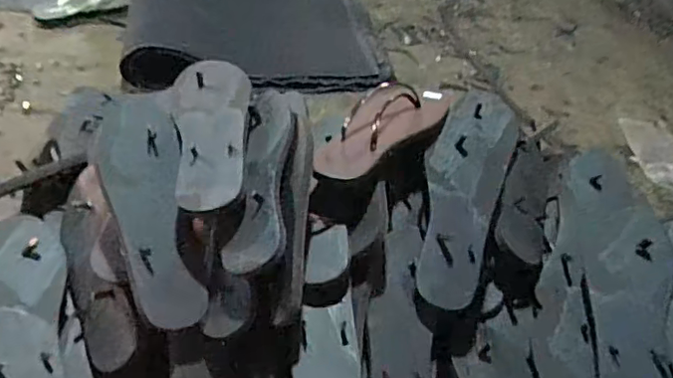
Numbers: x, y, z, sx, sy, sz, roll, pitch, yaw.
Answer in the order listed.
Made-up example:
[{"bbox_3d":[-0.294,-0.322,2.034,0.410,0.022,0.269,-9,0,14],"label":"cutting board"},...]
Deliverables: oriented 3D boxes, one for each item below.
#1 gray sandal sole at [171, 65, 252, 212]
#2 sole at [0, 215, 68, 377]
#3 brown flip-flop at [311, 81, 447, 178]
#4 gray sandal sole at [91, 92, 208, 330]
[{"bbox_3d":[-0.141,-0.071,0.661,0.085,0.033,0.229,-3,44,-10],"label":"gray sandal sole"},{"bbox_3d":[-0.338,0.137,0.619,0.092,0.018,0.253,4,52,-35],"label":"sole"},{"bbox_3d":[0.061,-0.086,0.733,0.077,0.036,0.235,37,51,28],"label":"brown flip-flop"},{"bbox_3d":[-0.204,0.011,0.633,0.086,0.046,0.275,-10,73,-17],"label":"gray sandal sole"}]

